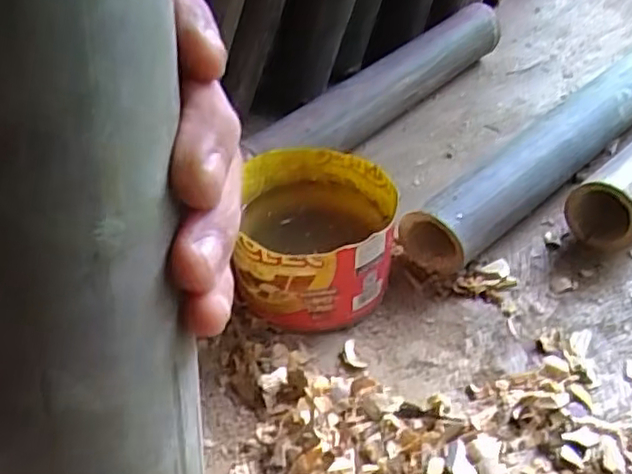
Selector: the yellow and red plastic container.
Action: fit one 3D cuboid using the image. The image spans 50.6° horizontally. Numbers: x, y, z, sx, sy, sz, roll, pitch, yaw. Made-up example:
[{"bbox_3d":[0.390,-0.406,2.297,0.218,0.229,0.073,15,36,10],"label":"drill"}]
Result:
[{"bbox_3d":[-0.001,0.002,0.627,0.147,0.099,0.143,1,43,4],"label":"yellow and red plastic container"}]

